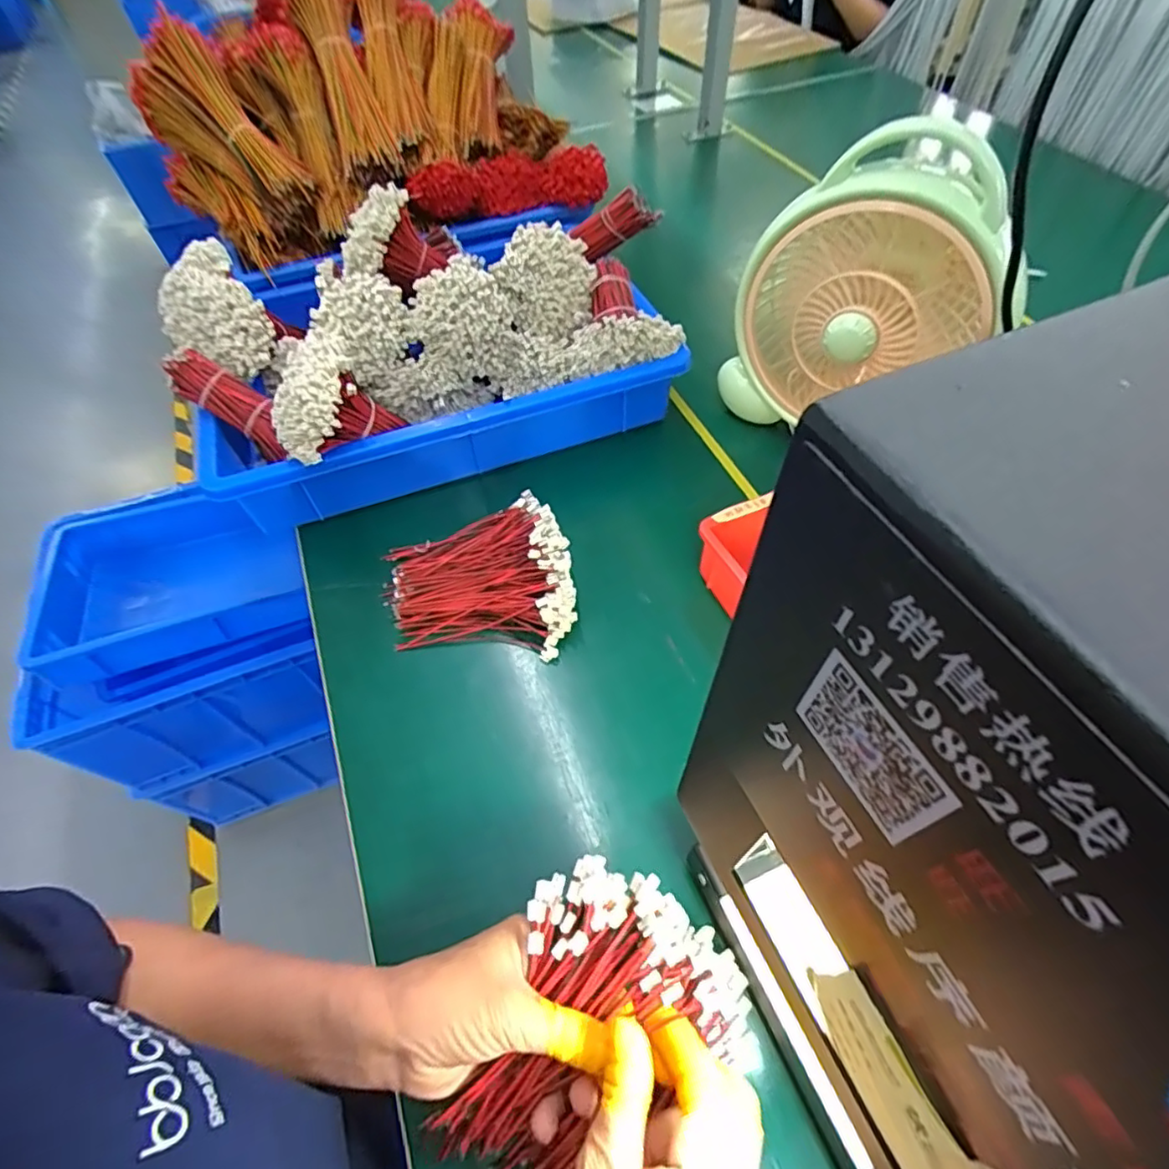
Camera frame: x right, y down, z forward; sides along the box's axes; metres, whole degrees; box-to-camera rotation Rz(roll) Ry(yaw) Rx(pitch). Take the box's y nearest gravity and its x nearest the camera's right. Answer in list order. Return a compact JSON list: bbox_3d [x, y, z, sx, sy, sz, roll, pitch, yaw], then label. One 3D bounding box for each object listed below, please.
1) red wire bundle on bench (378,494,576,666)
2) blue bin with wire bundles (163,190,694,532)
[{"bbox_3d":[-0.086,-0.004,0.479,0.148,0.044,0.141,-13,56,-7],"label":"red wire bundle on bench"},{"bbox_3d":[-0.143,-0.232,0.572,0.418,0.159,0.267,-22,57,-12],"label":"blue bin with wire bundles"}]

